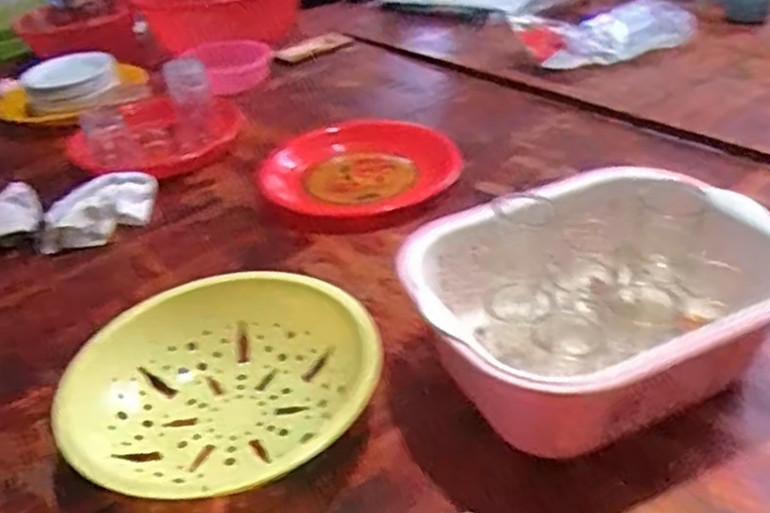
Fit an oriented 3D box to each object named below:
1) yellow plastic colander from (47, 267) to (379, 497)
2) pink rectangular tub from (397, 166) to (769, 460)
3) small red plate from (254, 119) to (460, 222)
[{"bbox_3d":[-0.132,0.110,0.611,0.256,0.068,0.245,-12,35,-7],"label":"yellow plastic colander"},{"bbox_3d":[0.169,0.043,0.596,0.283,0.136,0.234,-19,36,-17],"label":"pink rectangular tub"},{"bbox_3d":[-0.036,-0.132,0.977,0.257,0.032,0.255,-6,27,3],"label":"small red plate"}]

